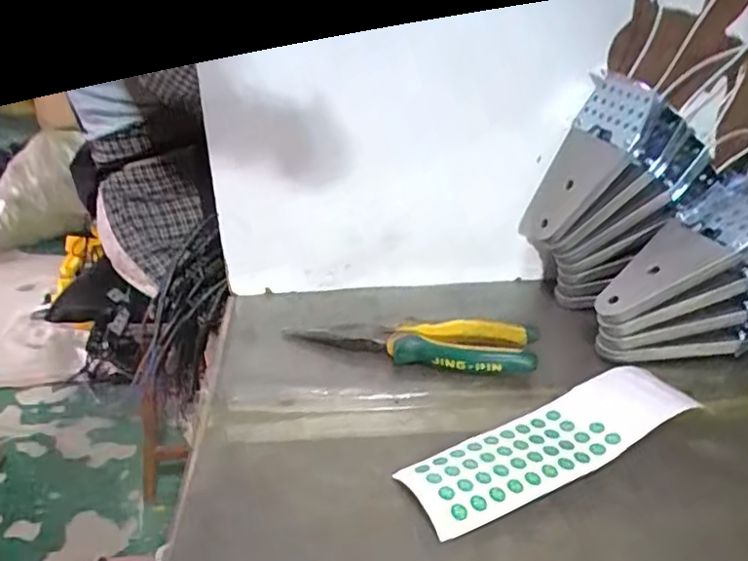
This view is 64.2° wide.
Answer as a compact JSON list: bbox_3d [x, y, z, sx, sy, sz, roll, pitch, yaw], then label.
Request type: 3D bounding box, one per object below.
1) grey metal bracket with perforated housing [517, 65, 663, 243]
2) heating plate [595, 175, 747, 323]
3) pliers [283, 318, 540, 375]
[{"bbox_3d":[0.167,-0.091,0.486,0.016,0.149,0.068,14,32,-24],"label":"grey metal bracket with perforated housing"},{"bbox_3d":[0.229,-0.019,0.442,0.143,0.013,0.063,-40,36,7],"label":"heating plate"},{"bbox_3d":[0.025,0.047,0.462,0.192,0.025,0.044,6,30,11],"label":"pliers"}]

